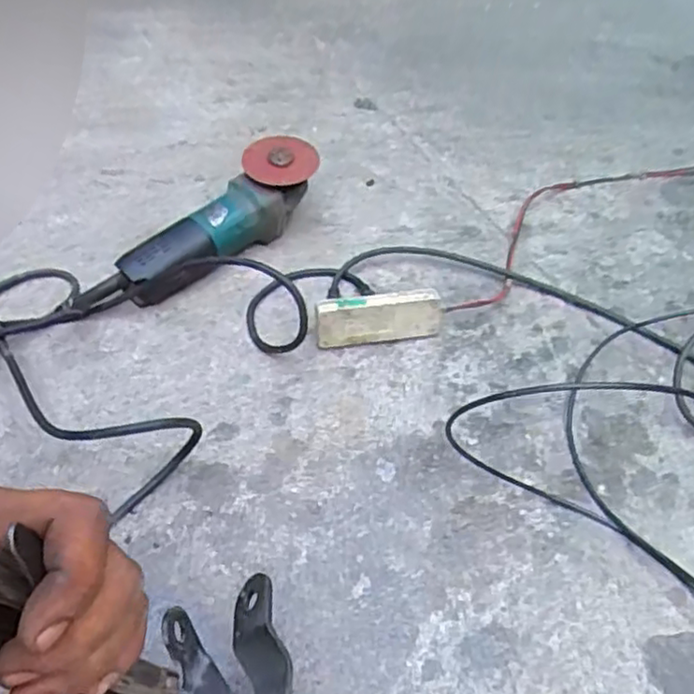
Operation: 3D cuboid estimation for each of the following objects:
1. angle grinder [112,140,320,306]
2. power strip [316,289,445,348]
[{"bbox_3d":[-0.136,-0.137,0.770,0.101,0.088,0.256,28,52,18],"label":"angle grinder"},{"bbox_3d":[0.037,-0.030,0.737,0.138,0.054,0.027,-7,50,-12],"label":"power strip"}]

